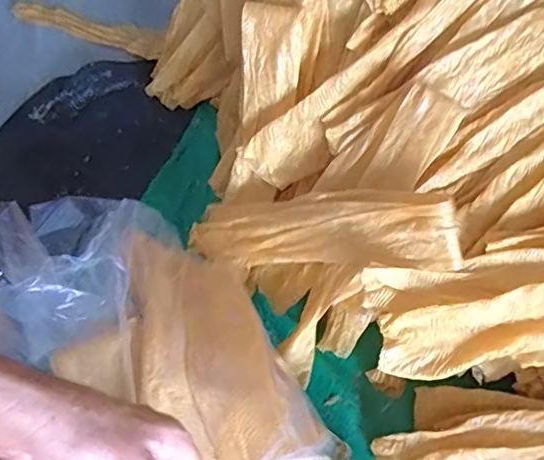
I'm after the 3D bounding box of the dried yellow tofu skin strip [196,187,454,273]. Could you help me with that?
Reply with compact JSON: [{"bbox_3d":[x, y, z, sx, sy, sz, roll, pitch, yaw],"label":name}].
[{"bbox_3d":[0.042,0.003,0.629,0.321,0.024,0.082,-3,89,37],"label":"dried yellow tofu skin strip"}]

